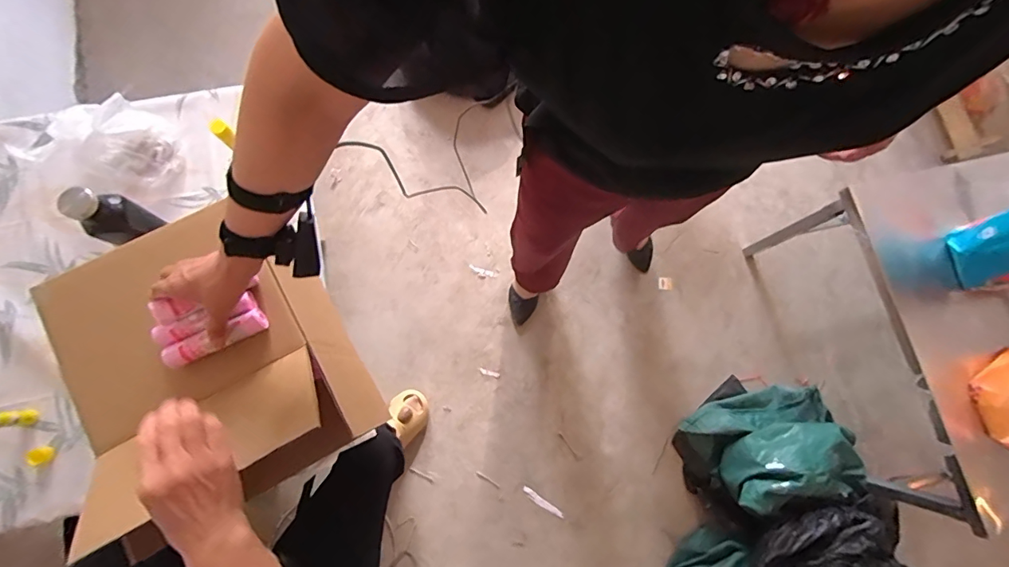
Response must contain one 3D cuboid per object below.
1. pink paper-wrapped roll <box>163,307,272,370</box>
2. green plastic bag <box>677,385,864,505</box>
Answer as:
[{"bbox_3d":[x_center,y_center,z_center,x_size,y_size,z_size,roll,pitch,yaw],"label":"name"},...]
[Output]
[{"bbox_3d":[-0.375,0.071,0.581,0.126,0.024,0.034,-26,79,-9],"label":"pink paper-wrapped roll"},{"bbox_3d":[0.783,0.464,1.295,0.431,0.229,0.284,-13,78,-4],"label":"green plastic bag"}]

